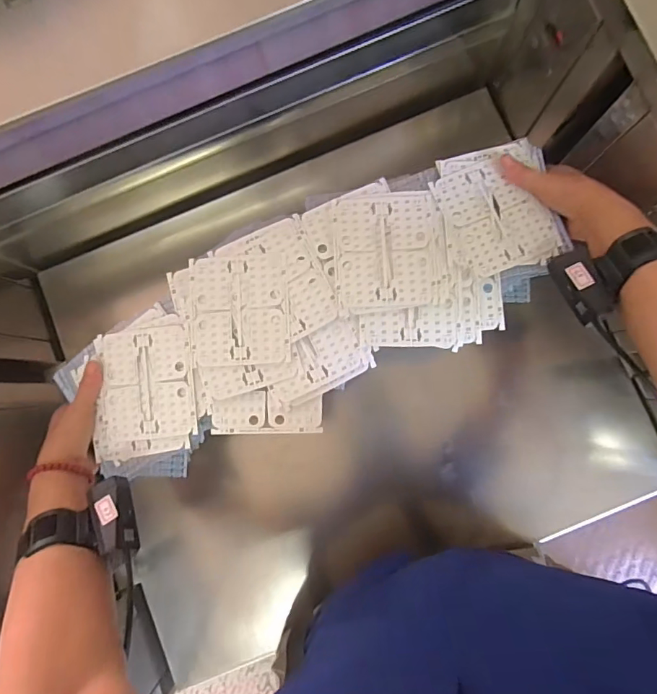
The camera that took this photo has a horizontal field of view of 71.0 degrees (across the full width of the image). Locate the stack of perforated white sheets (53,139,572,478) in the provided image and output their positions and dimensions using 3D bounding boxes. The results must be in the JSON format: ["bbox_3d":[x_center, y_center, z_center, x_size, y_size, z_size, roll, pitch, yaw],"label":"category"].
[{"bbox_3d":[-0.015,-0.040,0.499,0.531,0.039,0.203,-27,86,1],"label":"stack of perforated white sheets"}]

